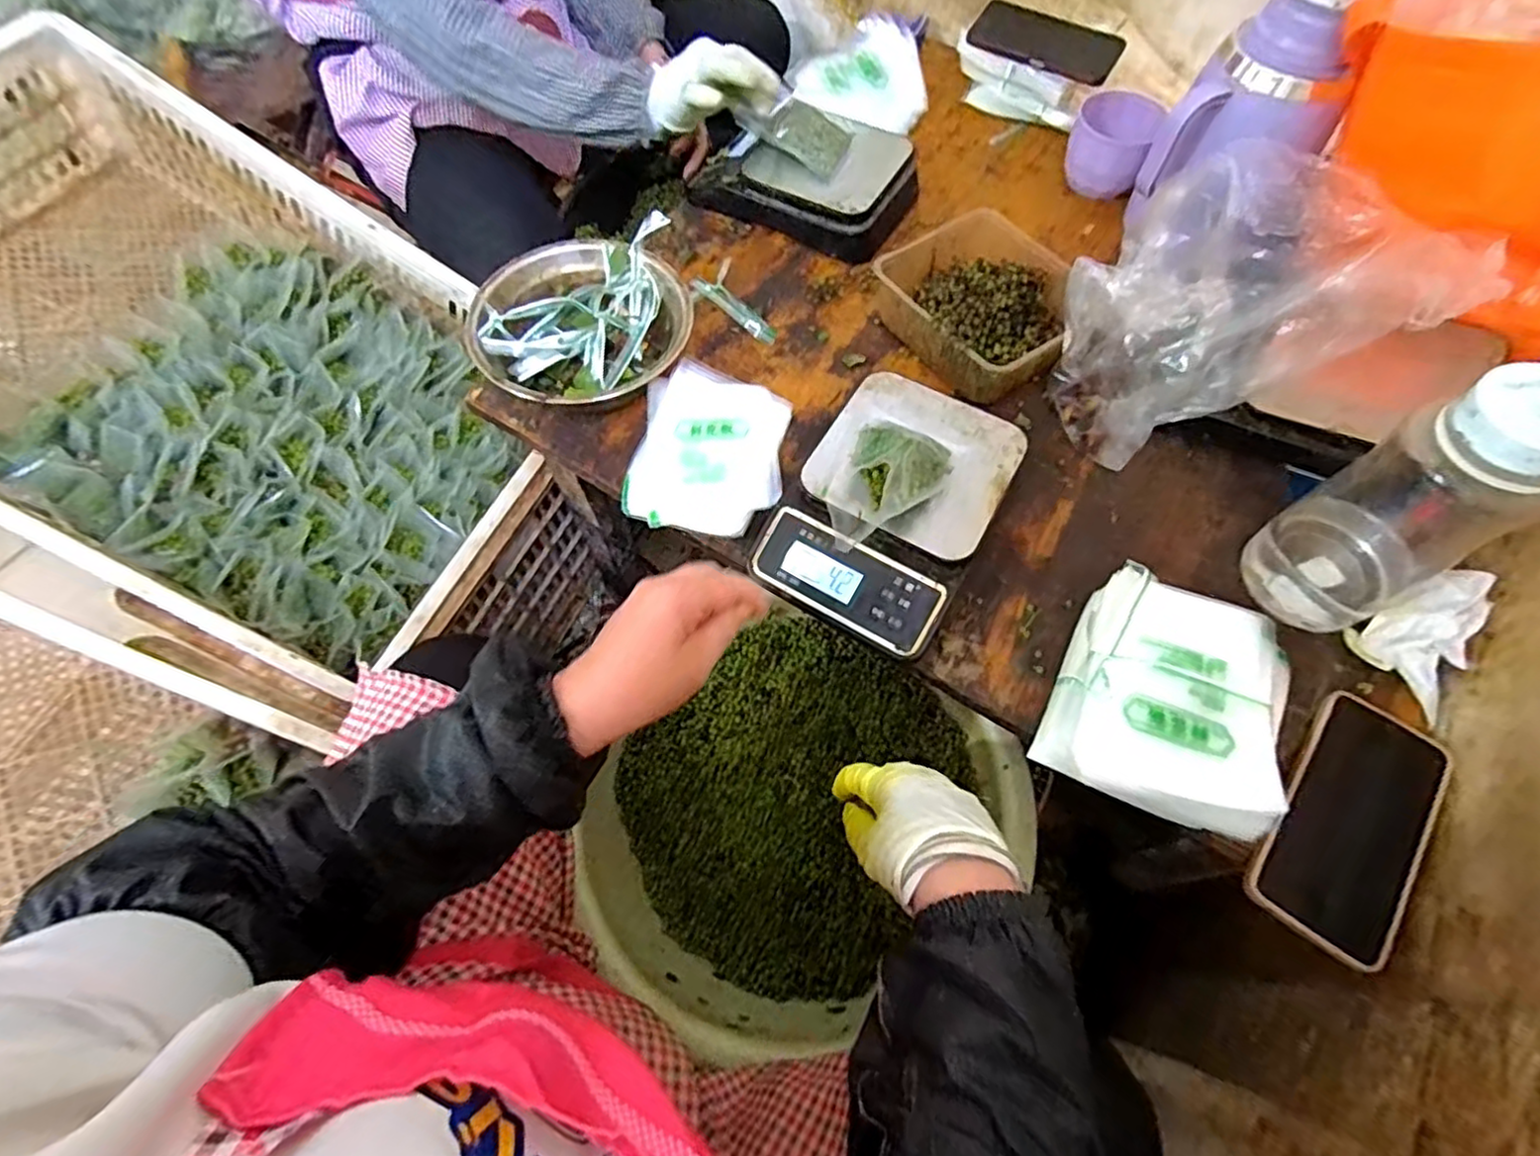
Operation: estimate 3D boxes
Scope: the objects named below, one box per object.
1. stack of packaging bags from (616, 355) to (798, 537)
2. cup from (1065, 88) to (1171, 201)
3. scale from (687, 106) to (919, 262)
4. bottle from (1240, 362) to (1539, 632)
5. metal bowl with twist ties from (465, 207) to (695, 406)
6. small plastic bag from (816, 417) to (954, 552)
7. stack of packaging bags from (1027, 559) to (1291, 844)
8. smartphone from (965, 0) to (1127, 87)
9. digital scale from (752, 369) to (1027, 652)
[{"bbox_3d":[-0.051,-0.115,0.574,0.126,0.018,0.163,8,64,4],"label":"stack of packaging bags"},{"bbox_3d":[0.366,-0.464,0.716,0.086,0.068,0.071,28,67,14],"label":"cup"},{"bbox_3d":[0.039,-0.435,0.715,0.217,0.055,0.153,26,67,13],"label":"scale"},{"bbox_3d":[0.413,-0.039,0.433,0.077,0.208,0.078,-1,63,0],"label":"bottle"},{"bbox_3d":[-0.166,-0.229,0.598,0.184,0.085,0.176,0,63,0],"label":"metal bowl with twist ties"},{"bbox_3d":[0.087,-0.073,0.489,0.072,0.048,0.127,26,67,13],"label":"small plastic bag"},{"bbox_3d":[0.264,0.085,0.449,0.126,0.073,0.151,20,65,10],"label":"stack of packaging bags"},{"bbox_3d":[0.308,-0.601,0.743,0.160,0.012,0.063,30,93,11],"label":"smartphone"},{"bbox_3d":[0.098,-0.058,0.532,0.146,0.054,0.209,28,67,14],"label":"digital scale"}]

